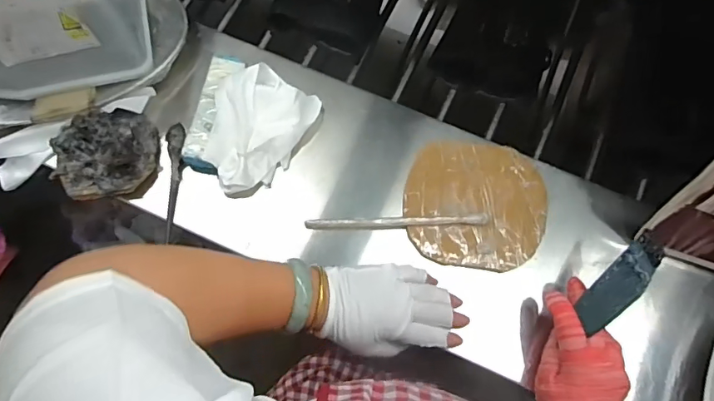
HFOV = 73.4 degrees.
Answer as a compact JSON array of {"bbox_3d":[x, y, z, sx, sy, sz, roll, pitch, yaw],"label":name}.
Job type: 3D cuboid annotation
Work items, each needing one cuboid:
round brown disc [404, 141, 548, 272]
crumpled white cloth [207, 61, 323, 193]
[{"bbox_3d":[0.131,0.003,0.529,0.149,0.010,0.141,0,72,-1],"label":"round brown disc"},{"bbox_3d":[-0.118,-0.080,0.534,0.103,0.030,0.138,27,74,7],"label":"crumpled white cloth"}]

